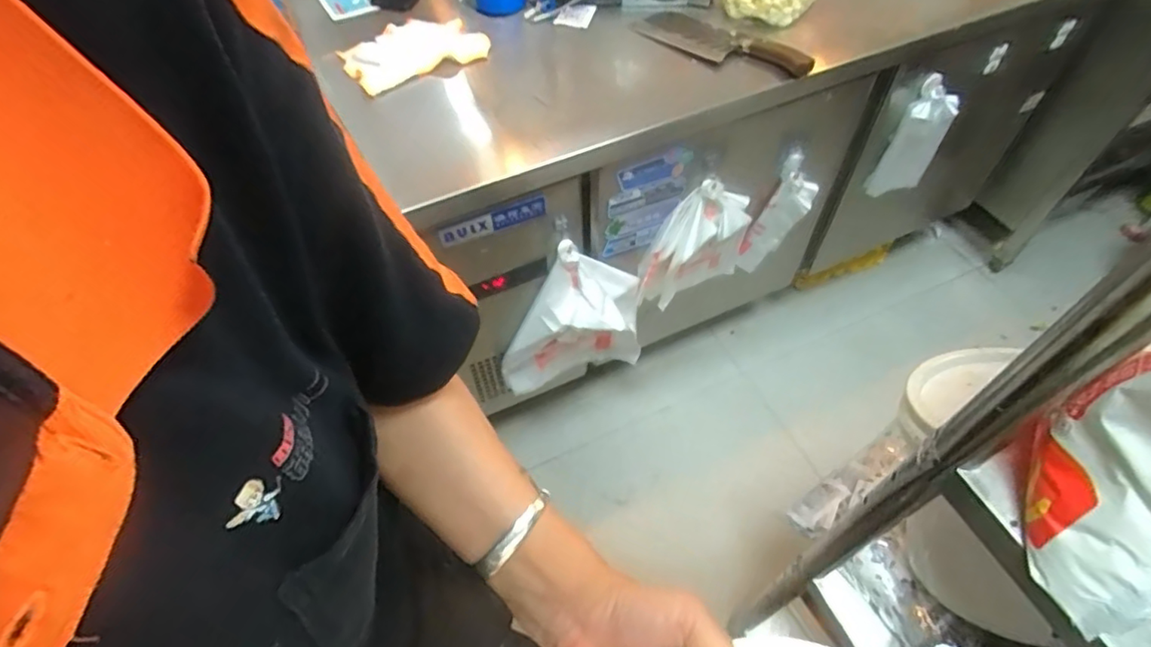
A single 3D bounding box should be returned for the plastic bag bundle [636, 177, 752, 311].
[{"bbox_3d":[0.231,-0.146,1.149,0.234,0.263,0.046,-20,56,-12],"label":"plastic bag bundle"}]

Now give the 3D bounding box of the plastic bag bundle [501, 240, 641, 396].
[{"bbox_3d":[0.001,0.014,1.142,0.272,0.342,0.105,-15,55,-9],"label":"plastic bag bundle"}]

